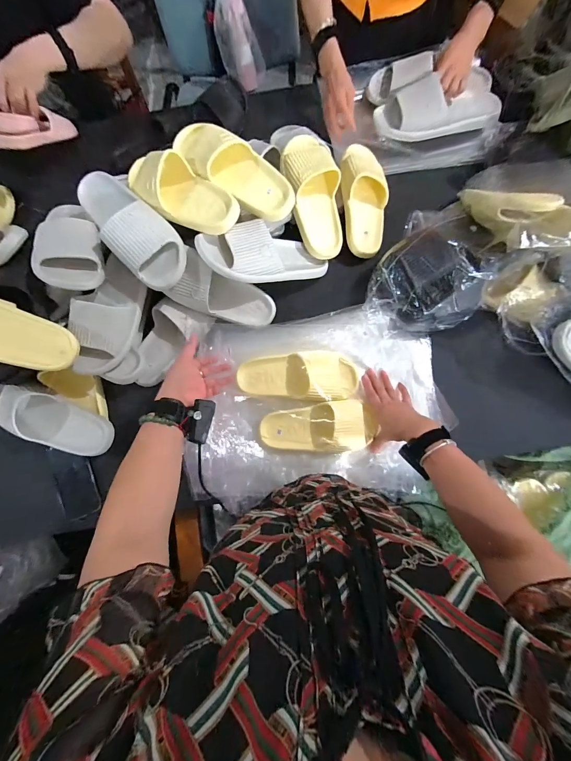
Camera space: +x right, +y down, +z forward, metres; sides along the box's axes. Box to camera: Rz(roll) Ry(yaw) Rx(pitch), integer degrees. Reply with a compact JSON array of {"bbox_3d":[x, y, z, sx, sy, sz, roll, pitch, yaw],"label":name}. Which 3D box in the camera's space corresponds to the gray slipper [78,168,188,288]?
[{"bbox_3d":[-0.291,-0.286,0.559,0.104,0.063,0.248,-44,82,-5],"label":"gray slipper"}]

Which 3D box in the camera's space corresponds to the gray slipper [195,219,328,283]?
[{"bbox_3d":[-0.033,-0.253,0.613,0.281,0.067,0.114,-7,79,-33],"label":"gray slipper"}]

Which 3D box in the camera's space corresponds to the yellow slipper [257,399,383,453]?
[{"bbox_3d":[0.067,0.091,0.589,0.225,0.058,0.095,-4,81,1],"label":"yellow slipper"}]

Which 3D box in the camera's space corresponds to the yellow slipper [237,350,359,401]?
[{"bbox_3d":[0.025,-0.010,0.604,0.240,0.067,0.094,1,81,5],"label":"yellow slipper"}]

